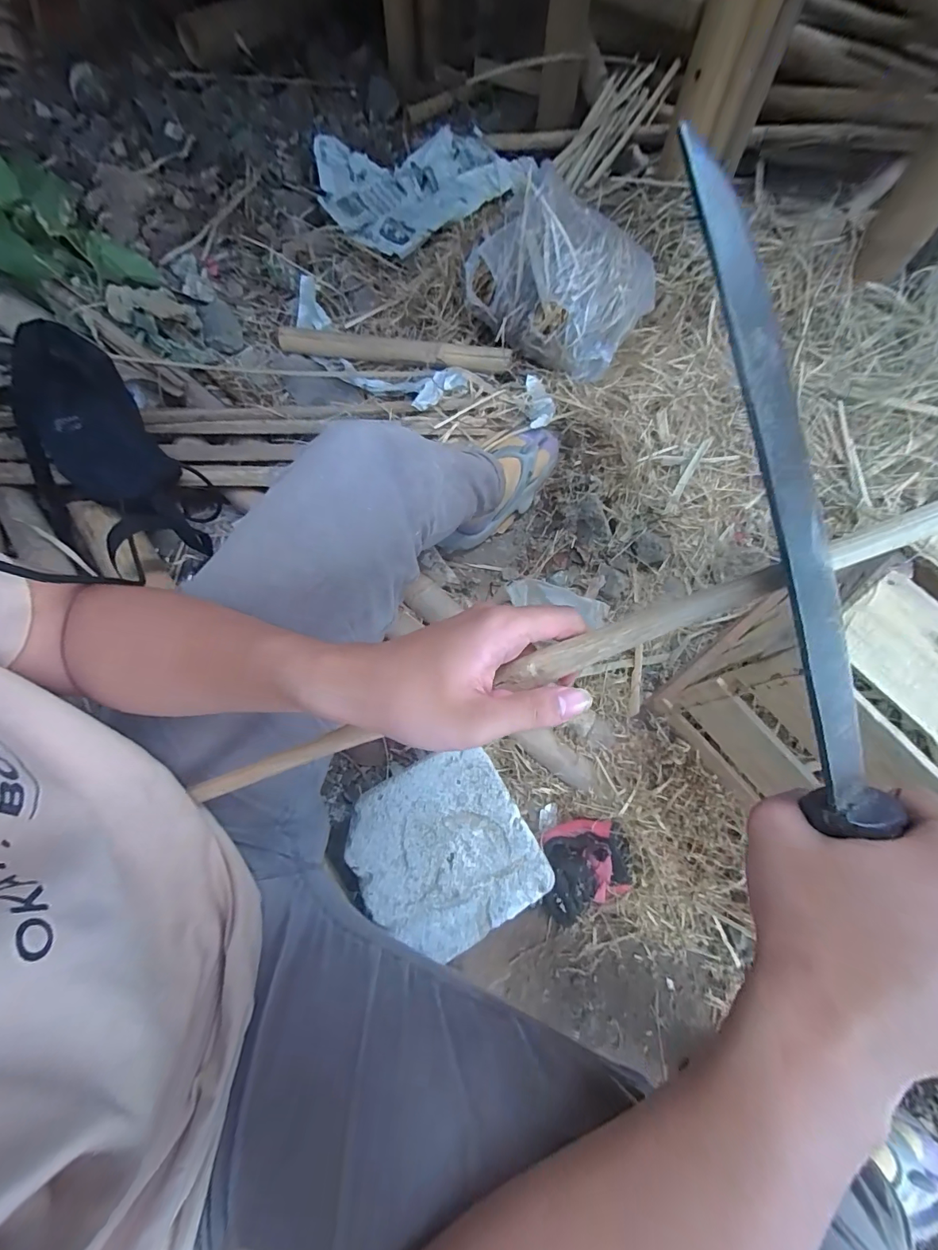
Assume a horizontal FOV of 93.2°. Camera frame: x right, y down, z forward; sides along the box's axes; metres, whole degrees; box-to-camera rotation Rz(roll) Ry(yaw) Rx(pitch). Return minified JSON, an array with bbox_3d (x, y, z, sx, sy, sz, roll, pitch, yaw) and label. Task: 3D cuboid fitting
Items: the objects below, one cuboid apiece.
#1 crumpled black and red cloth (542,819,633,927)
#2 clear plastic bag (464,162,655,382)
[{"bbox_3d":[0.150,0.310,0.558,0.106,0.045,0.114,-4,67,-4],"label":"crumpled black and red cloth"},{"bbox_3d":[0.173,-0.649,0.798,0.307,0.191,0.256,29,69,9],"label":"clear plastic bag"}]

